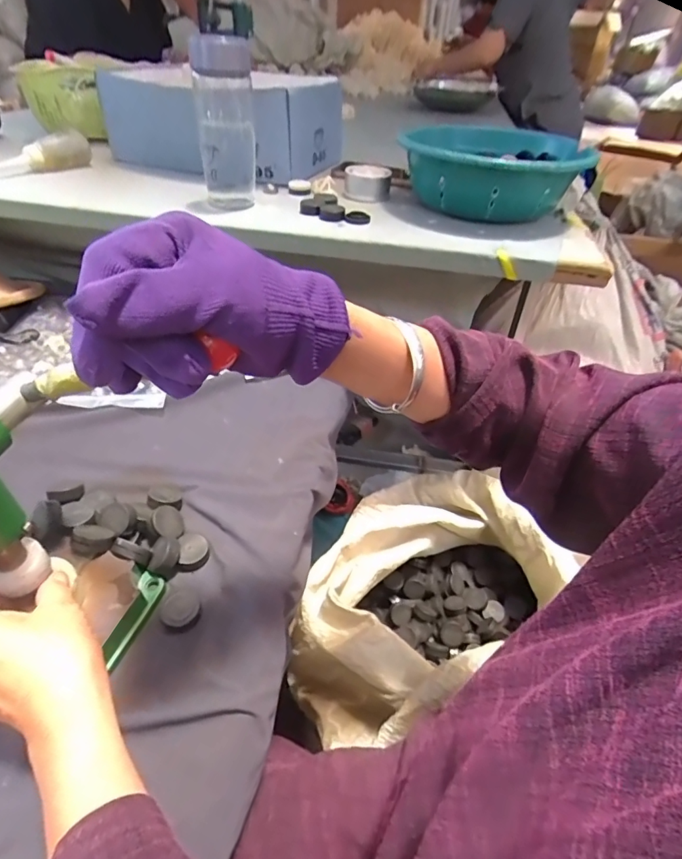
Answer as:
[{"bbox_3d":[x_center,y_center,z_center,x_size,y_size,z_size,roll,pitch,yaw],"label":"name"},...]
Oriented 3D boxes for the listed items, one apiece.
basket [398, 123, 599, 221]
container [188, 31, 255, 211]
[{"bbox_3d":[0.206,-0.354,0.644,0.244,0.084,0.248,12,42,8],"label":"basket"},{"bbox_3d":[-0.141,-0.377,0.576,0.067,0.170,0.062,-6,43,-12],"label":"container"}]

